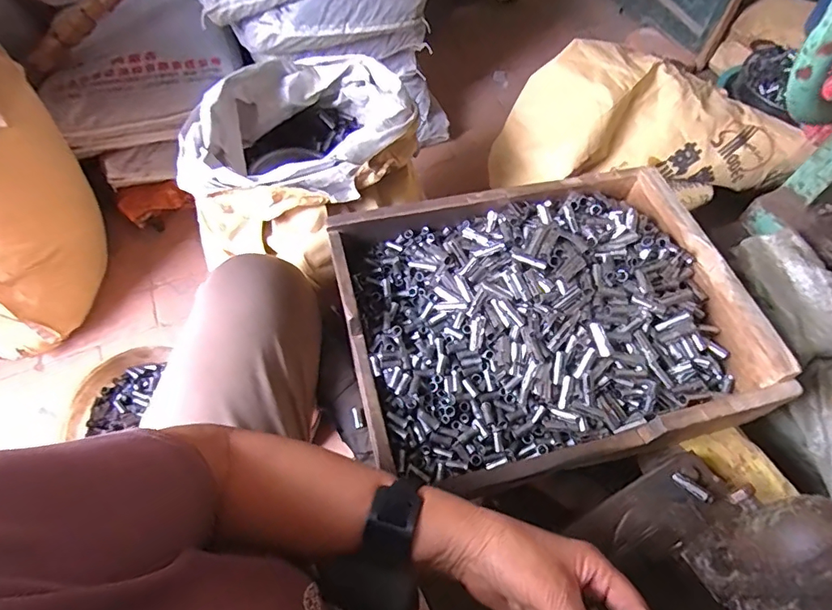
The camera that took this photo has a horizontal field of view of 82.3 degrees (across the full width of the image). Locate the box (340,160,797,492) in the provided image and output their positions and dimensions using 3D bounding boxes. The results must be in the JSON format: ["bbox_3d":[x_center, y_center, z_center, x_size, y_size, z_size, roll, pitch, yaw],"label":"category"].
[{"bbox_3d":[0.145,0.014,0.575,0.444,0.088,0.359,-11,60,-7],"label":"box"}]

